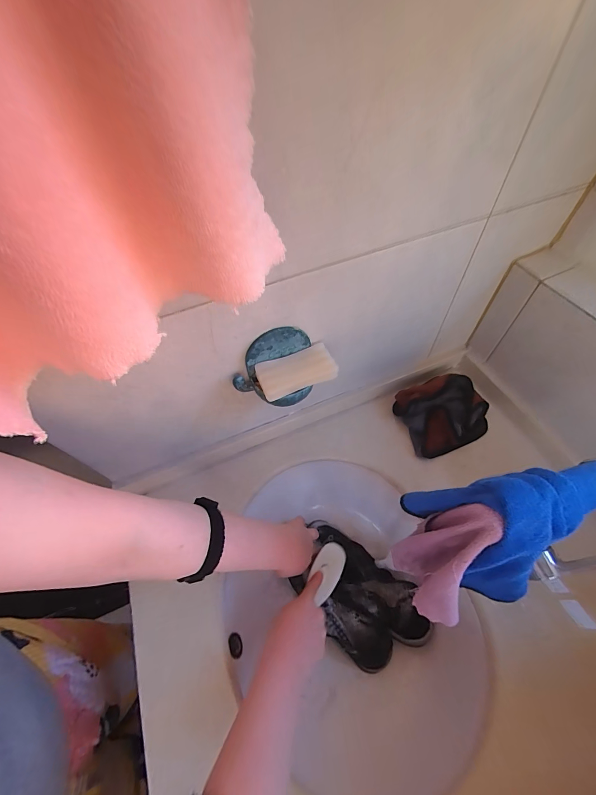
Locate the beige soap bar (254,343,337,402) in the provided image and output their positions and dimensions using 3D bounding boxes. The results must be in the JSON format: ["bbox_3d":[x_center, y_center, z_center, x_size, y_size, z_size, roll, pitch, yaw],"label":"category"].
[{"bbox_3d":[-0.002,-0.035,0.411,0.101,0.018,0.051,-22,58,-10],"label":"beige soap bar"}]

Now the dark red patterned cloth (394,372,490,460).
[{"bbox_3d":[0.272,0.025,0.567,0.165,0.041,0.128,-17,57,-7],"label":"dark red patterned cloth"}]

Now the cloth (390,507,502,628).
[{"bbox_3d":[0.138,0.176,0.322,0.036,0.239,0.088,1,56,5],"label":"cloth"}]

